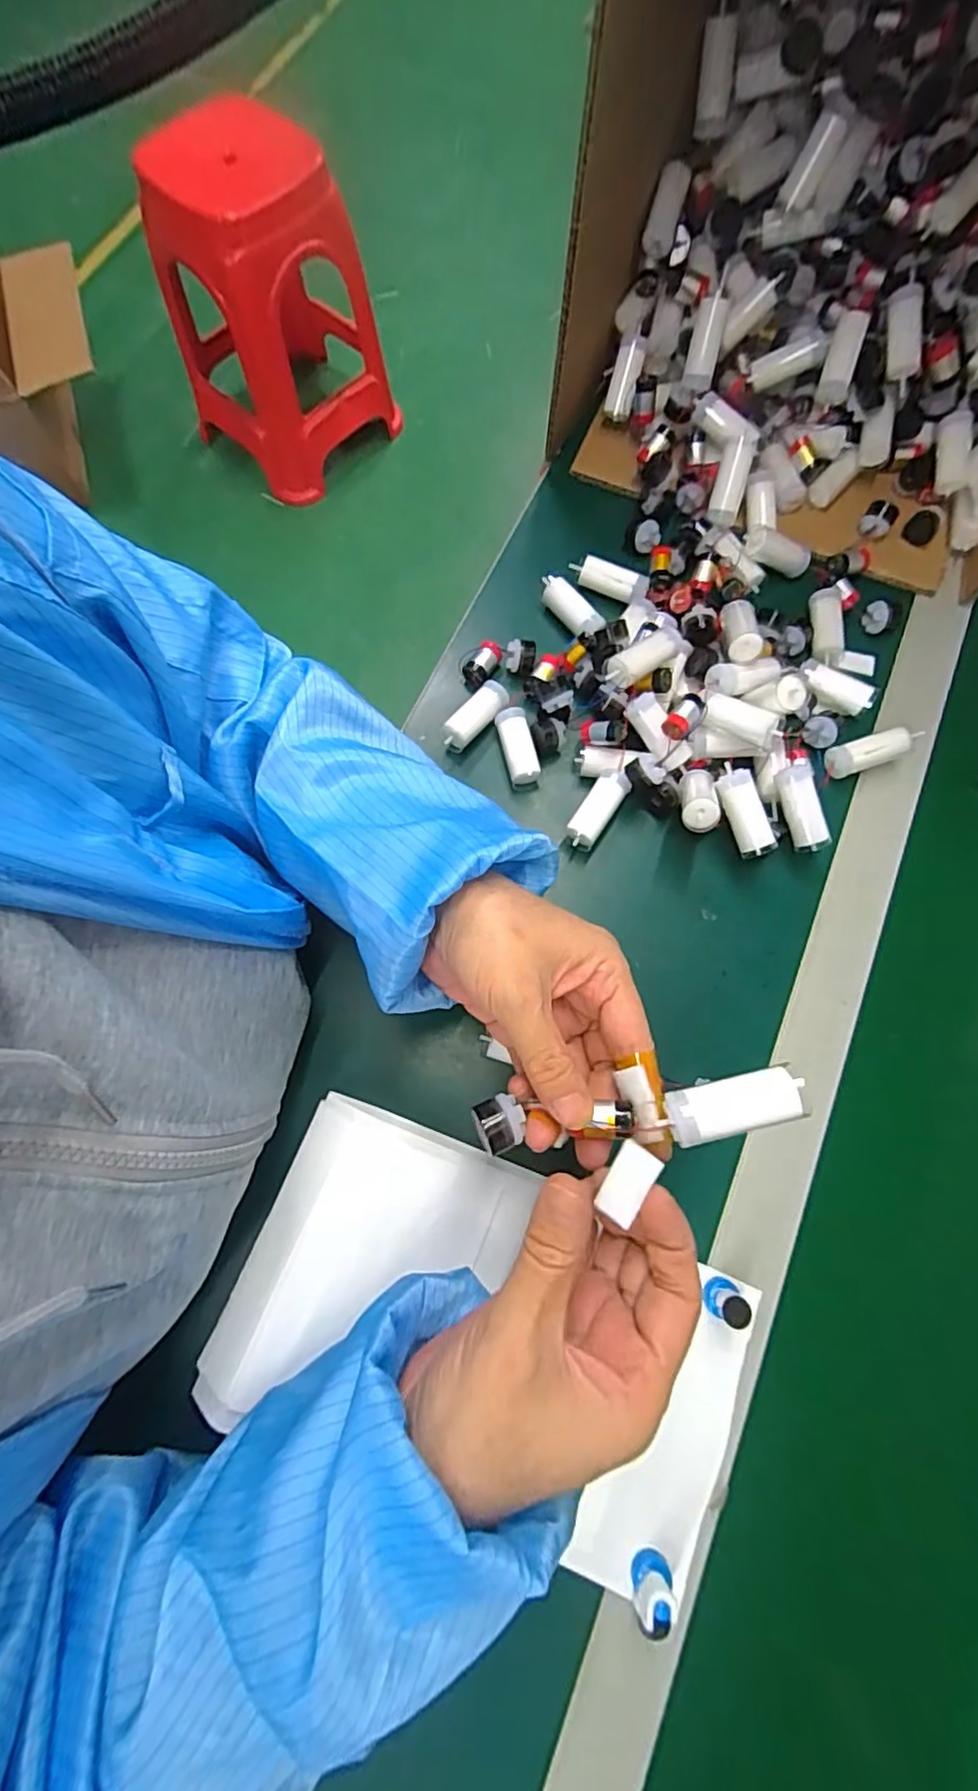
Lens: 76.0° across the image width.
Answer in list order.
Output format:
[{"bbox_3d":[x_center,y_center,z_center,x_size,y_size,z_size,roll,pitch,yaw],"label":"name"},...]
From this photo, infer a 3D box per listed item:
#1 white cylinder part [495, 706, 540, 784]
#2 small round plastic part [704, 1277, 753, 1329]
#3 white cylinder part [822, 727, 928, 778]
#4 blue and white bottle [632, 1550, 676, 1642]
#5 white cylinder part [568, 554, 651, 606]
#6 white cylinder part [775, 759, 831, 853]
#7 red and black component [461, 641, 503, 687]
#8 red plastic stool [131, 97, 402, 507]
[{"bbox_3d":[0.019,-0.096,0.412,0.020,0.020,0.048,-13,75,-4],"label":"white cylinder part"},{"bbox_3d":[0.124,0.212,0.326,0.015,0.027,0.016,0,74,0],"label":"small round plastic part"},{"bbox_3d":[0.256,-0.095,0.417,0.061,0.018,0.019,-16,75,-4],"label":"white cylinder part"},{"bbox_3d":[0.077,0.327,0.294,0.015,0.028,0.018,13,75,4],"label":"blue and white bottle"},{"bbox_3d":[0.085,-0.227,0.448,0.058,0.014,0.018,28,76,8],"label":"white cylinder part"},{"bbox_3d":[0.194,-0.054,0.390,0.018,0.016,0.058,-21,100,-6],"label":"white cylinder part"},{"bbox_3d":[-0.005,-0.159,0.430,0.016,0.015,0.032,43,103,11],"label":"red and black component"},{"bbox_3d":[-0.410,-1.149,1.231,0.368,0.451,0.368,41,78,11],"label":"red plastic stool"}]

